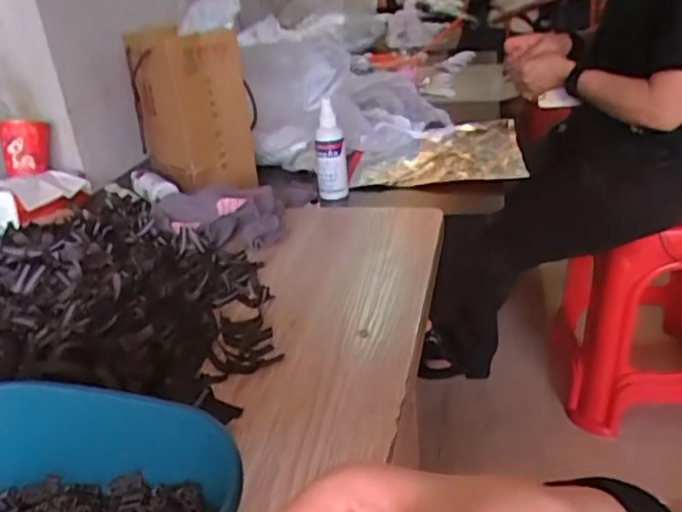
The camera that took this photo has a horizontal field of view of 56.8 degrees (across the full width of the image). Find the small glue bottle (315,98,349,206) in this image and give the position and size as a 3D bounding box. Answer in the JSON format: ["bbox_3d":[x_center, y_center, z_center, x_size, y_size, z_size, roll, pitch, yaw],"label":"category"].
[{"bbox_3d":[-0.013,-0.138,0.827,0.043,0.118,0.040,-7,26,-2],"label":"small glue bottle"}]

